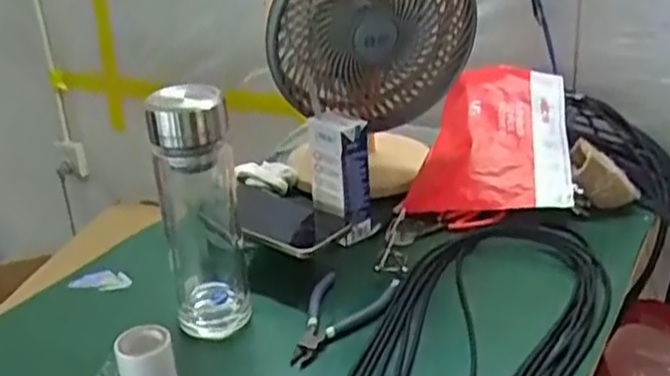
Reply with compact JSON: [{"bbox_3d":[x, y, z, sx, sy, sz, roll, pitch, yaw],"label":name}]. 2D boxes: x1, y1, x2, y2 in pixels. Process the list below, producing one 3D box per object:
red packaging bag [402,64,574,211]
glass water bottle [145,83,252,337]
[{"bbox_3d":[0.188,-0.055,0.876,0.181,0.075,0.225,0,43,14],"label":"red packaging bag"},{"bbox_3d":[-0.118,0.015,0.627,0.066,0.206,0.064,-7,24,-8],"label":"glass water bottle"}]

